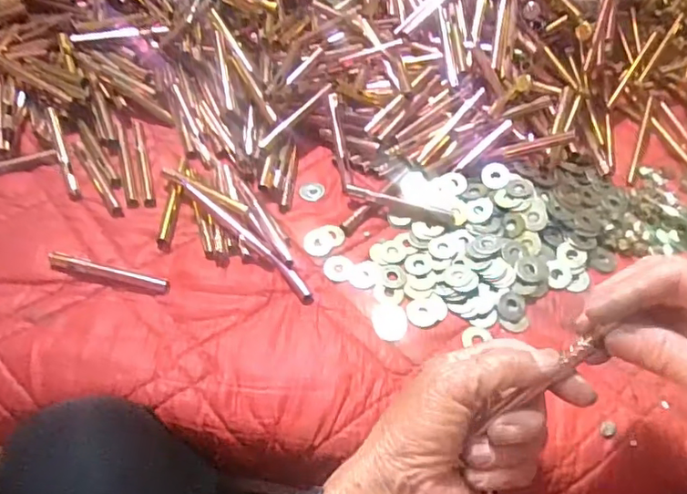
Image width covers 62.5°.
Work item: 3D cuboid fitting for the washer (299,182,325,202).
[{"bbox_3d":[-0.027,-0.047,0.476,0.019,0.005,0.019,25,60,15],"label":"washer"}]

